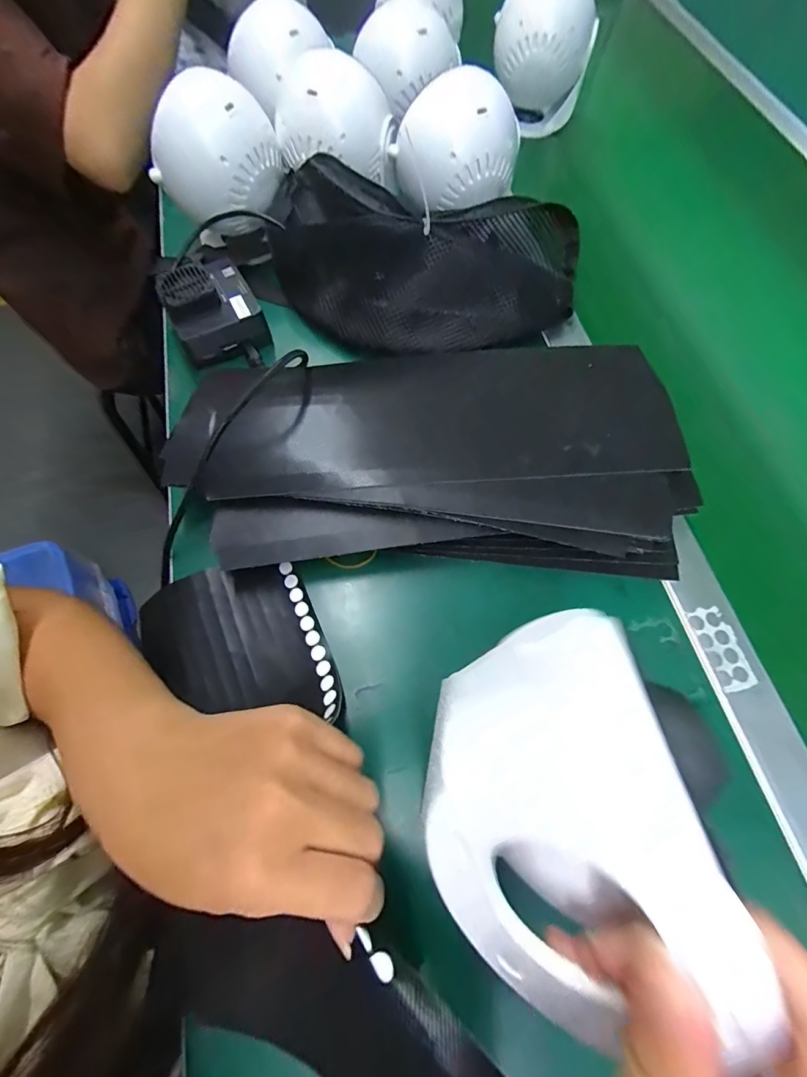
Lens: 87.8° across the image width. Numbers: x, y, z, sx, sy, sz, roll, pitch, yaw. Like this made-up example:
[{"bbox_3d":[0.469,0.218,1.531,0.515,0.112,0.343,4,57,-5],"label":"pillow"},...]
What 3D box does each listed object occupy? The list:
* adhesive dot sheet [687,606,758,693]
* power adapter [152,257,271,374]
[{"bbox_3d":[0.222,0.076,0.292,0.026,0.004,0.056,-12,69,-7],"label":"adhesive dot sheet"},{"bbox_3d":[-0.169,-0.203,0.372,0.074,0.045,0.084,-25,71,-12],"label":"power adapter"}]

